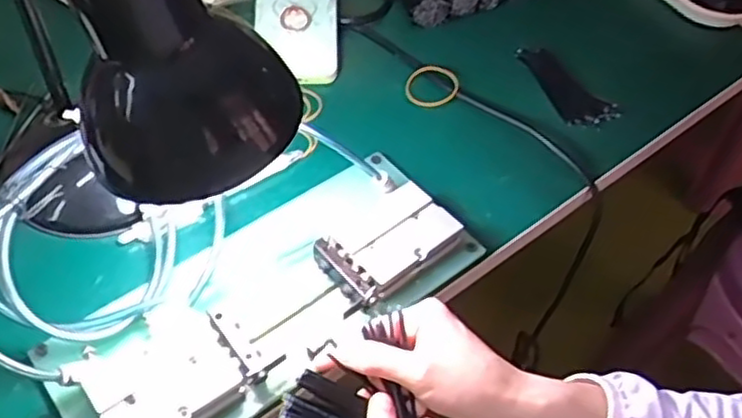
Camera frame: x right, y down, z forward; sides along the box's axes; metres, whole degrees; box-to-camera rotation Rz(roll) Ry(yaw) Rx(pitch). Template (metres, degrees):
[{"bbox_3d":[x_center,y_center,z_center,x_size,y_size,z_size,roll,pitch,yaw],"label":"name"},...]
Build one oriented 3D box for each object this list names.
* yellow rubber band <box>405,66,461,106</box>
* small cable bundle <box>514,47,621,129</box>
[{"bbox_3d":[0.052,-0.106,0.608,0.046,0.005,0.043,-6,62,11],"label":"yellow rubber band"},{"bbox_3d":[0.164,-0.106,0.613,0.046,0.006,0.105,-25,58,-20],"label":"small cable bundle"}]

